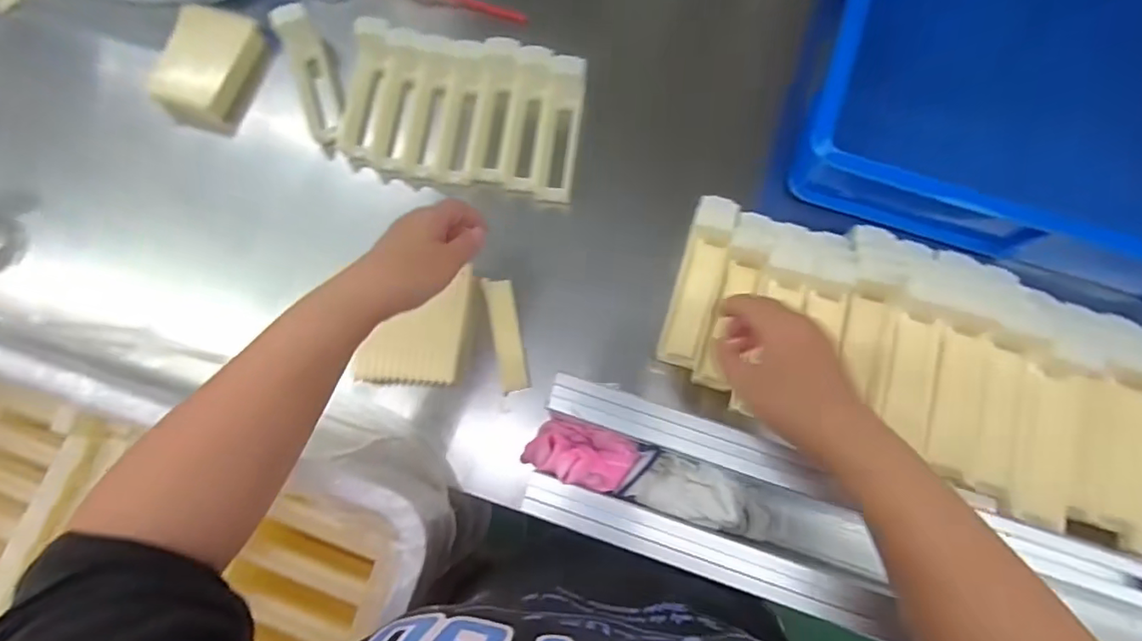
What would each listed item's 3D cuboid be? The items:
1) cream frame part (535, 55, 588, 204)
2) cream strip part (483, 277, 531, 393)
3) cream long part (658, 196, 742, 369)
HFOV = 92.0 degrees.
[{"bbox_3d":[-0.010,-0.198,0.571,0.037,0.038,0.146,7,76,1],"label":"cream frame part"},{"bbox_3d":[-0.062,0.012,0.535,0.027,0.014,0.110,-12,76,-3],"label":"cream strip part"},{"bbox_3d":[0.119,-0.039,0.506,0.039,0.020,0.164,16,76,4],"label":"cream long part"}]

